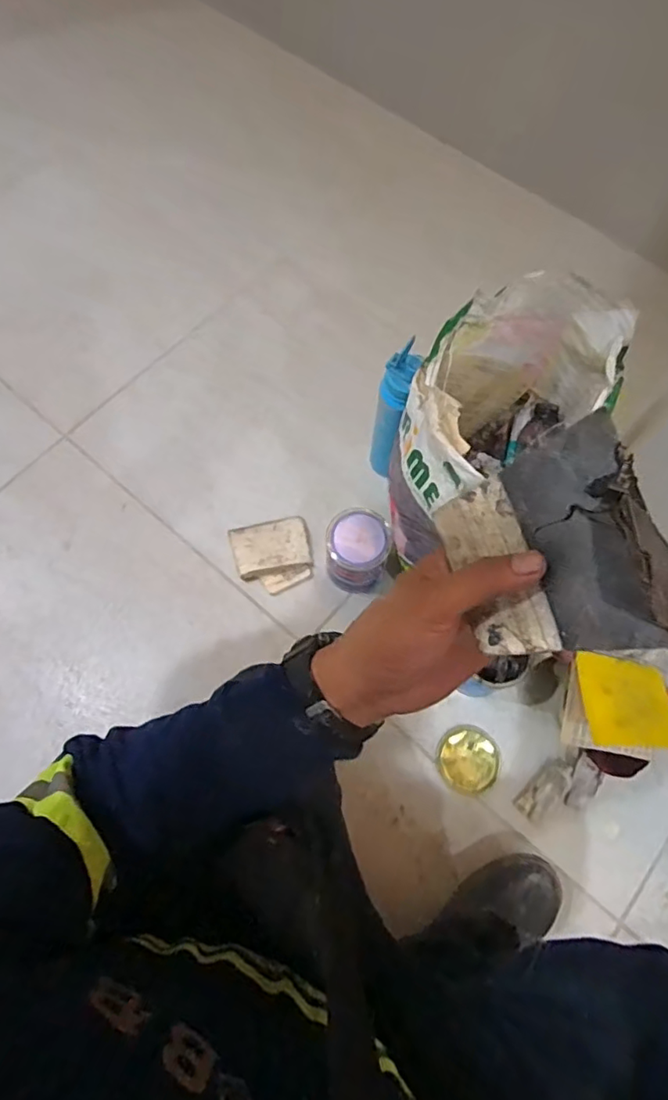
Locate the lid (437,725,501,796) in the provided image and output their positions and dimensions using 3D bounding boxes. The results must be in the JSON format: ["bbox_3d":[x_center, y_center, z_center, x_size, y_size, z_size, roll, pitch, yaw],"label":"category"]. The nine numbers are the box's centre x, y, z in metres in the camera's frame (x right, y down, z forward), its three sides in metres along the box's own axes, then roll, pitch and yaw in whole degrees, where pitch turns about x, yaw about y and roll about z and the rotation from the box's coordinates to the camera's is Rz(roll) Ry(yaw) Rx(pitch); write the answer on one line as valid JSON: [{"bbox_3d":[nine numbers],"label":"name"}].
[{"bbox_3d":[0.213,0.325,0.877,0.097,0.012,0.098,1,69,-2],"label":"lid"}]

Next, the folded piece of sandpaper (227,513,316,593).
[{"bbox_3d":[-0.105,0.009,0.980,0.131,0.008,0.128,-13,70,-7],"label":"folded piece of sandpaper"}]

